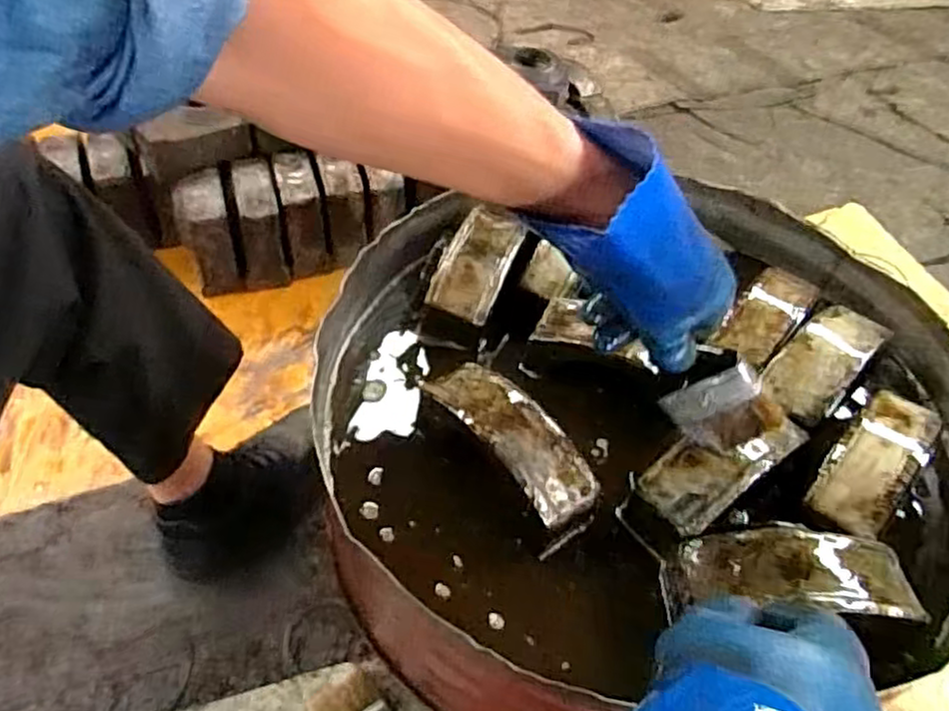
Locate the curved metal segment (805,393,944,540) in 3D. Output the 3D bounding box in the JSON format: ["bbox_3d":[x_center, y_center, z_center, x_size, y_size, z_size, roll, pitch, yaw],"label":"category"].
[{"bbox_3d":[0.323,0.081,0.553,0.055,0.031,0.141,37,55,25],"label":"curved metal segment"}]

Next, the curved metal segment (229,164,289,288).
[{"bbox_3d":[-0.374,-0.220,1.194,0.071,0.183,0.115,-9,48,-14],"label":"curved metal segment"}]

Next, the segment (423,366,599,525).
[{"bbox_3d":[0.030,0.061,0.544,0.059,0.027,0.154,-30,57,-27],"label":"segment"}]

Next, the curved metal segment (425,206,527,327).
[{"bbox_3d":[0.005,-0.093,0.674,0.058,0.033,0.133,18,49,11],"label":"curved metal segment"}]

